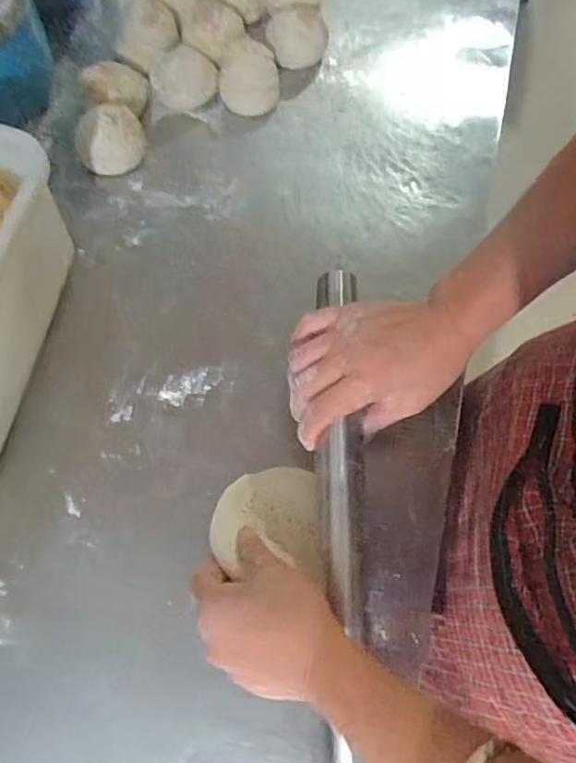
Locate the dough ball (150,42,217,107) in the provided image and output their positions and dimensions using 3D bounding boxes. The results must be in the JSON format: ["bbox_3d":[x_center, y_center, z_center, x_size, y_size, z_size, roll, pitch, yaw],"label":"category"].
[{"bbox_3d":[-0.103,-0.301,0.548,0.066,0.045,0.056,-8,72,-6],"label":"dough ball"}]

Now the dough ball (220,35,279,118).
[{"bbox_3d":[-0.039,-0.300,0.547,0.058,0.049,0.054,0,71,-1],"label":"dough ball"}]

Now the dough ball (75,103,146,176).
[{"bbox_3d":[-0.168,-0.228,0.518,0.063,0.047,0.055,-17,73,-9],"label":"dough ball"}]

